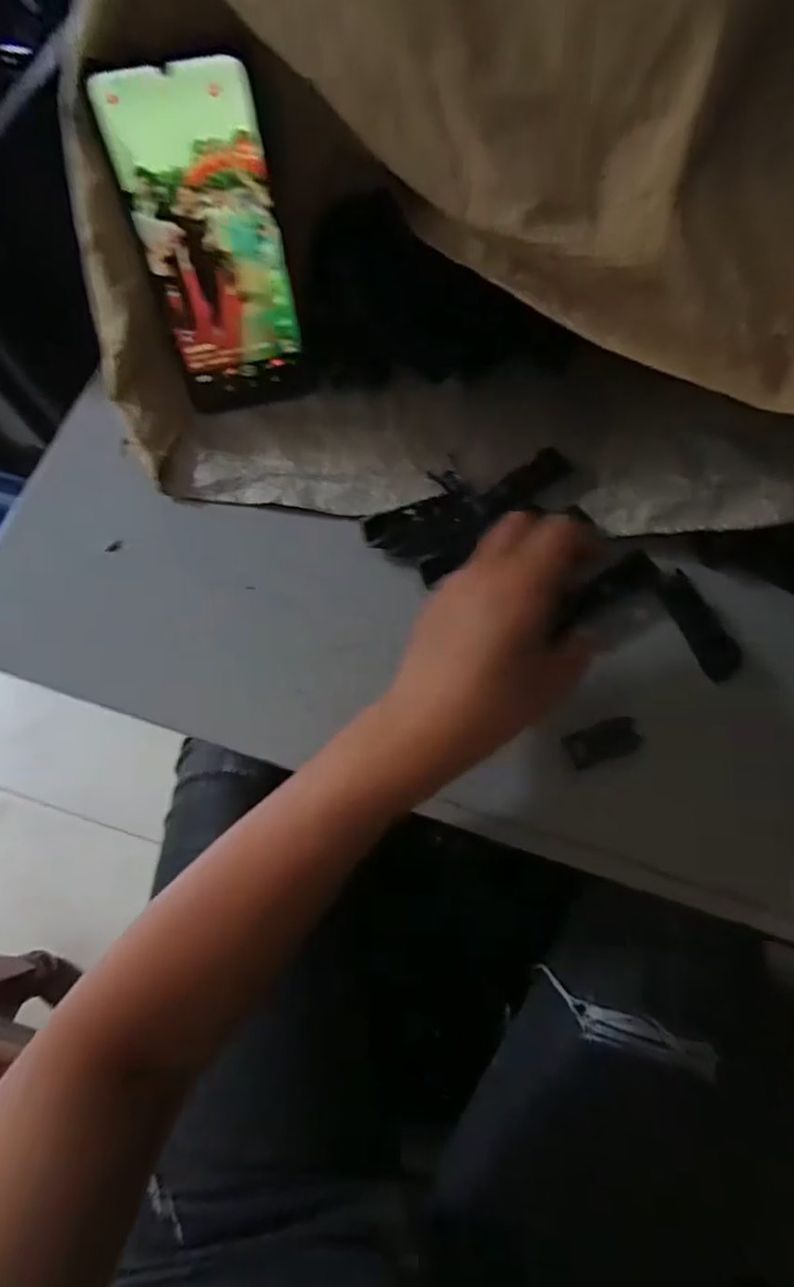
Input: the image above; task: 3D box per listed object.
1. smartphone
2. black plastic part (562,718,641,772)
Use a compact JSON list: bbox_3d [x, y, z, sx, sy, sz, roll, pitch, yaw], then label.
[{"bbox_3d":[-0.100,-0.213,0.346,0.073,0.163,0.007,-11,48,-5],"label":"smartphone"},{"bbox_3d":[0.108,0.052,0.328,0.037,0.012,0.019,-18,72,-6],"label":"black plastic part"}]

